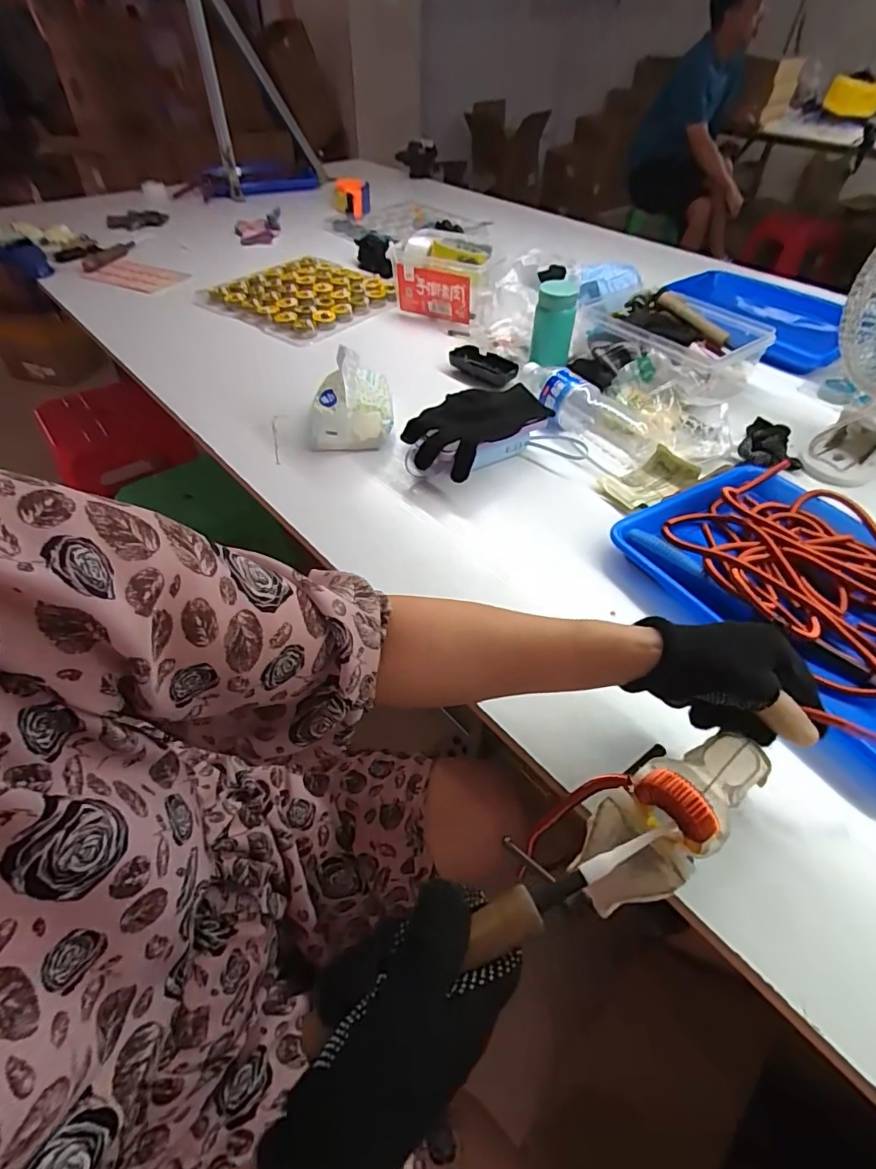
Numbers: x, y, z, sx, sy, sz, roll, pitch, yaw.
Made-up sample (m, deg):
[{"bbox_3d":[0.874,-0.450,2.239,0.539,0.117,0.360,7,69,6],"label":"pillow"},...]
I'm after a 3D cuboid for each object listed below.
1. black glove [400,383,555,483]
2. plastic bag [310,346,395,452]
[{"bbox_3d":[0.049,-0.193,0.647,0.192,0.044,0.105,-35,58,-27],"label":"black glove"},{"bbox_3d":[-0.109,-0.238,0.673,0.098,0.087,0.114,-1,49,-1],"label":"plastic bag"}]

